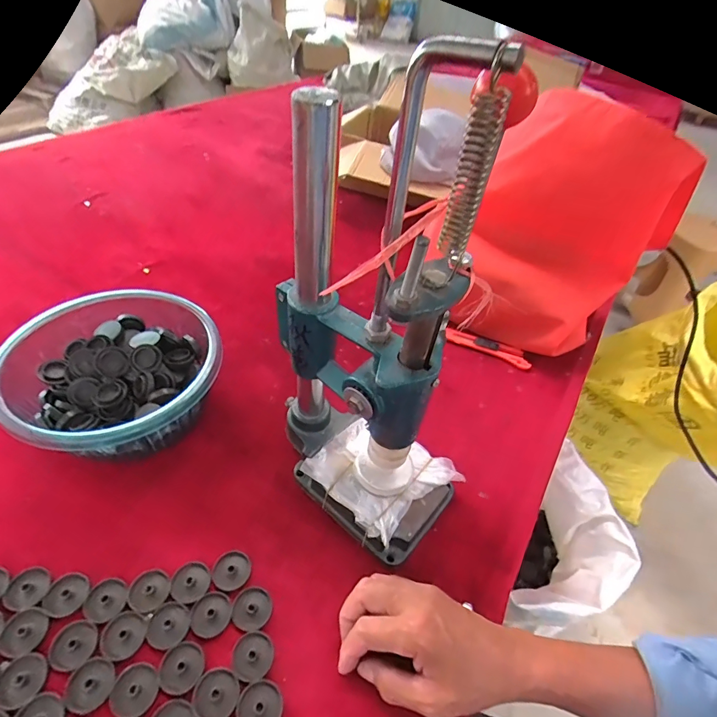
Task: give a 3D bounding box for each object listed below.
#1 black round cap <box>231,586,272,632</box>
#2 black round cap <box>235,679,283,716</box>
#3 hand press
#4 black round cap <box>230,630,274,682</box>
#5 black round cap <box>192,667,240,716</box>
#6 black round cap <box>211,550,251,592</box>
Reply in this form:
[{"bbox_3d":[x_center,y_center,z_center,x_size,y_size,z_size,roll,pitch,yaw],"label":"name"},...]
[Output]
[{"bbox_3d":[-0.093,0.218,0.355,0.034,0.004,0.032,3,45,-3],"label":"black round cap"},{"bbox_3d":[-0.075,0.267,0.310,0.033,0.004,0.033,3,45,-3],"label":"black round cap"},{"bbox_3d":[0.008,0.000,0.330,0.195,0.358,0.107,32,50,23],"label":"hand press"},{"bbox_3d":[-0.086,0.244,0.333,0.032,0.004,0.032,3,45,-3],"label":"black round cap"},{"bbox_3d":[-0.109,0.257,0.311,0.033,0.004,0.032,3,45,-3],"label":"black round cap"},{"bbox_3d":[-0.116,0.194,0.373,0.034,0.004,0.033,3,45,-3],"label":"black round cap"}]

